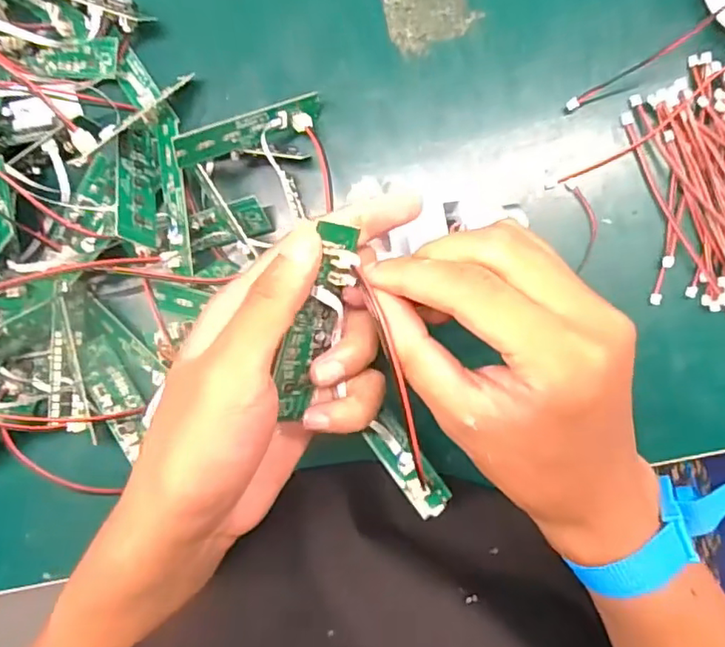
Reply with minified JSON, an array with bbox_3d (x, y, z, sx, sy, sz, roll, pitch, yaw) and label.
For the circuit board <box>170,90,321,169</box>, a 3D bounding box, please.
[{"bbox_3d":[-0.056,-0.099,0.299,0.083,0.017,0.004,-29,50,-26],"label":"circuit board"}]

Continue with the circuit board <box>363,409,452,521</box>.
[{"bbox_3d":[0.021,0.065,0.270,0.019,0.006,0.049,-36,82,-22],"label":"circuit board"}]

